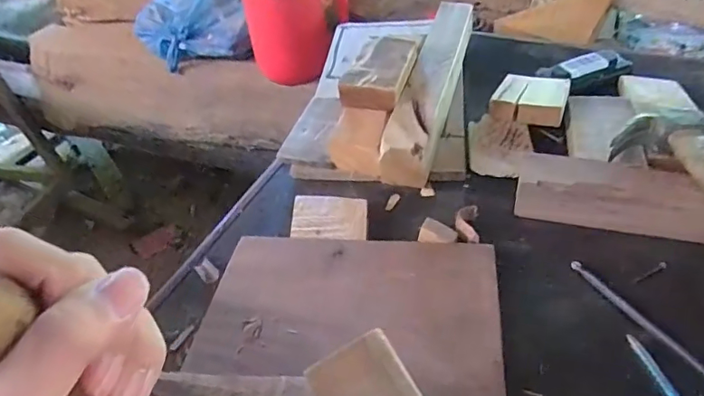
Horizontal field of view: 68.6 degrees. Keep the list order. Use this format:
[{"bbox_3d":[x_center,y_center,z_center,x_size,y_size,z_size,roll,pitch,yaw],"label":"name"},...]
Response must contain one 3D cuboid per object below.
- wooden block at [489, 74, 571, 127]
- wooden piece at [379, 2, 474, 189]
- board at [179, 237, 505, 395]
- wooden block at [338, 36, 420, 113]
[{"bbox_3d":[0.187,-0.105,0.542,0.070,0.018,0.071,13,48,21],"label":"wooden block"},{"bbox_3d":[0.090,-0.119,0.572,0.044,0.077,0.287,9,46,17],"label":"wooden piece"},{"bbox_3d":[-0.012,0.130,0.346,0.222,0.024,0.253,2,43,9],"label":"board"},{"bbox_3d":[0.030,-0.134,0.540,0.058,0.023,0.107,8,46,16],"label":"wooden block"}]

